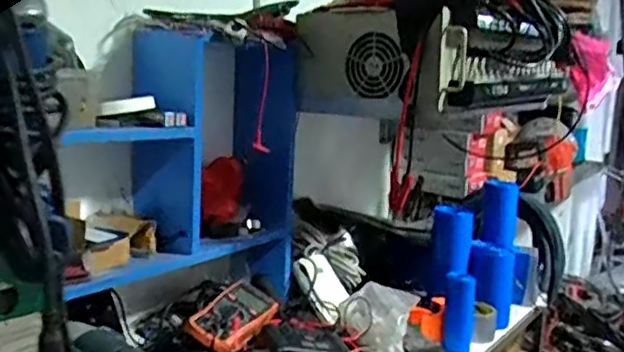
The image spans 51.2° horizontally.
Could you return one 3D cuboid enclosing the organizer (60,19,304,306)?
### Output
[{"bbox_3d":[-0.222,-0.017,1.147,0.464,0.458,0.208,-5,11,-44],"label":"organizer"}]

